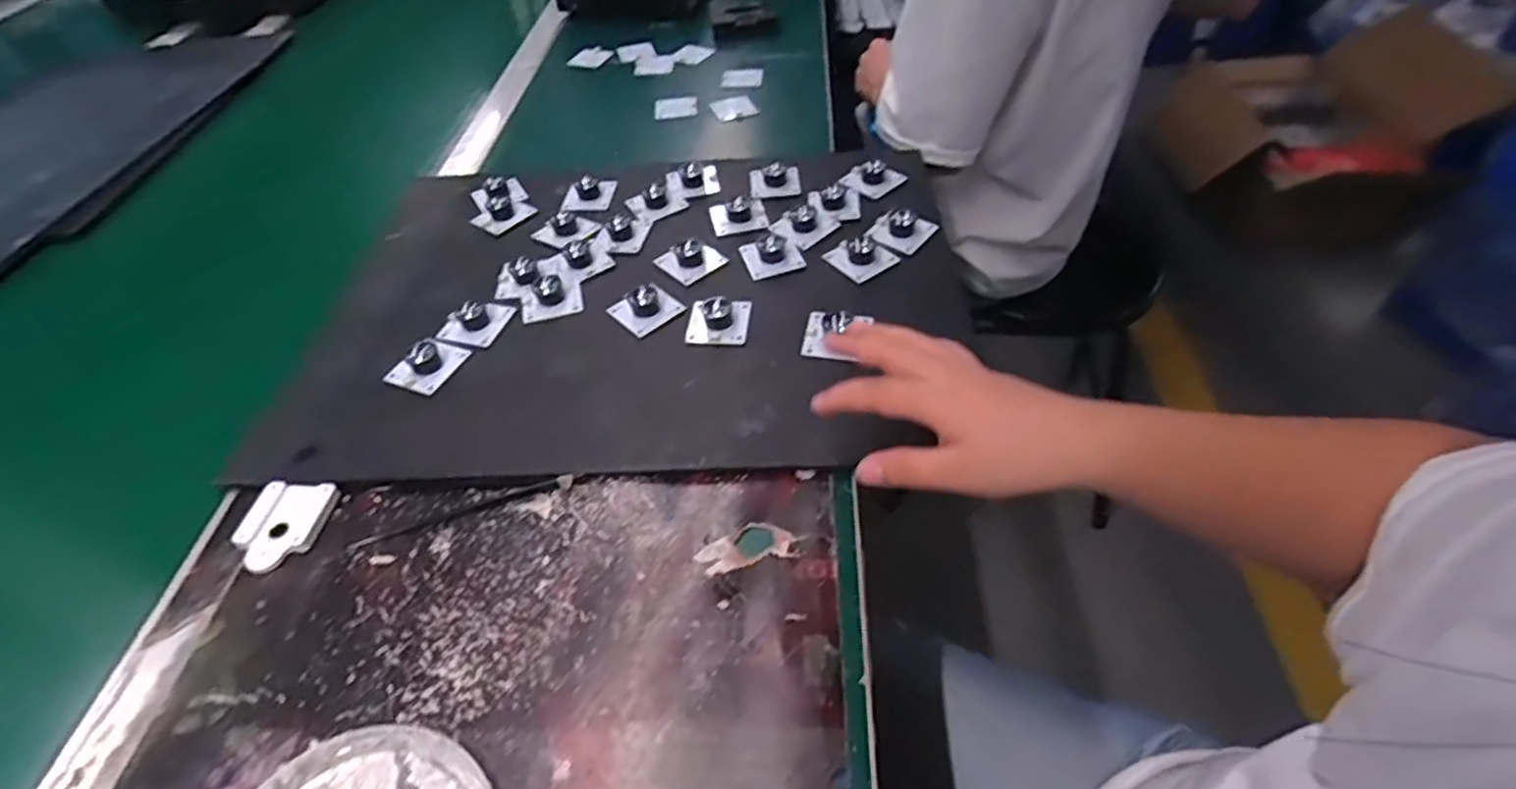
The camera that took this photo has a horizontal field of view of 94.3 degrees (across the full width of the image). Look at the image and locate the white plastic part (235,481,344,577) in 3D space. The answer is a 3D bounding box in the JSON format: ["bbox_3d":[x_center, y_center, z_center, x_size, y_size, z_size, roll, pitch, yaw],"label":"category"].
[{"bbox_3d":[-0.279,0.077,0.412,0.046,0.009,0.055,0,48,7],"label":"white plastic part"}]

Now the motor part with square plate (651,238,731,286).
[{"bbox_3d":[-0.056,-0.110,0.550,0.040,0.015,0.048,-37,55,-25],"label":"motor part with square plate"}]

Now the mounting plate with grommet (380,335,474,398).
[{"bbox_3d":[-0.230,-0.024,0.488,0.040,0.017,0.046,16,52,19],"label":"mounting plate with grommet"}]

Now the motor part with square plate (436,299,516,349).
[{"bbox_3d":[-0.209,-0.057,0.516,0.043,0.018,0.044,11,50,16],"label":"motor part with square plate"}]

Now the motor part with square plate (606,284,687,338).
[{"bbox_3d":[-0.085,-0.067,0.514,0.040,0.014,0.046,-38,55,-25],"label":"motor part with square plate"}]

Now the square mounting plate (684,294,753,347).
[{"bbox_3d":[-0.028,-0.057,0.496,0.043,0.019,0.043,-1,48,6],"label":"square mounting plate"}]

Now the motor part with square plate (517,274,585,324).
[{"bbox_3d":[-0.158,-0.078,0.529,0.045,0.014,0.046,-13,48,-6],"label":"motor part with square plate"}]

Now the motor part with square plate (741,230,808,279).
[{"bbox_3d":[0.010,-0.114,0.547,0.042,0.018,0.041,-15,48,-7],"label":"motor part with square plate"}]

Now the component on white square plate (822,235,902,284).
[{"bbox_3d":[0.078,-0.109,0.533,0.037,0.017,0.043,-35,53,-23],"label":"component on white square plate"}]

